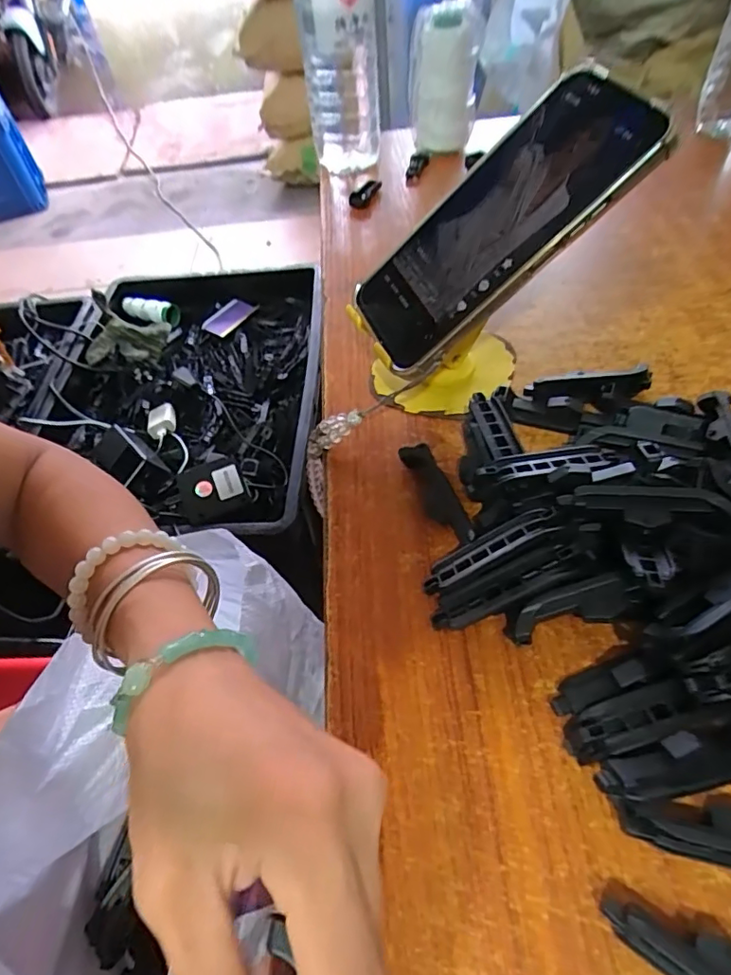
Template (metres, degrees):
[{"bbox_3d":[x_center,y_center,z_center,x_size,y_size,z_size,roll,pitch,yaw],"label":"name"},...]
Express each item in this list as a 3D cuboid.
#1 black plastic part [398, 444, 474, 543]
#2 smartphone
[{"bbox_3d":[0.040,0.004,0.287,0.017,0.017,0.067,-20,53,-11],"label":"black plastic part"},{"bbox_3d":[0.067,-0.139,0.283,0.169,0.010,0.079,-40,54,19],"label":"smartphone"}]

